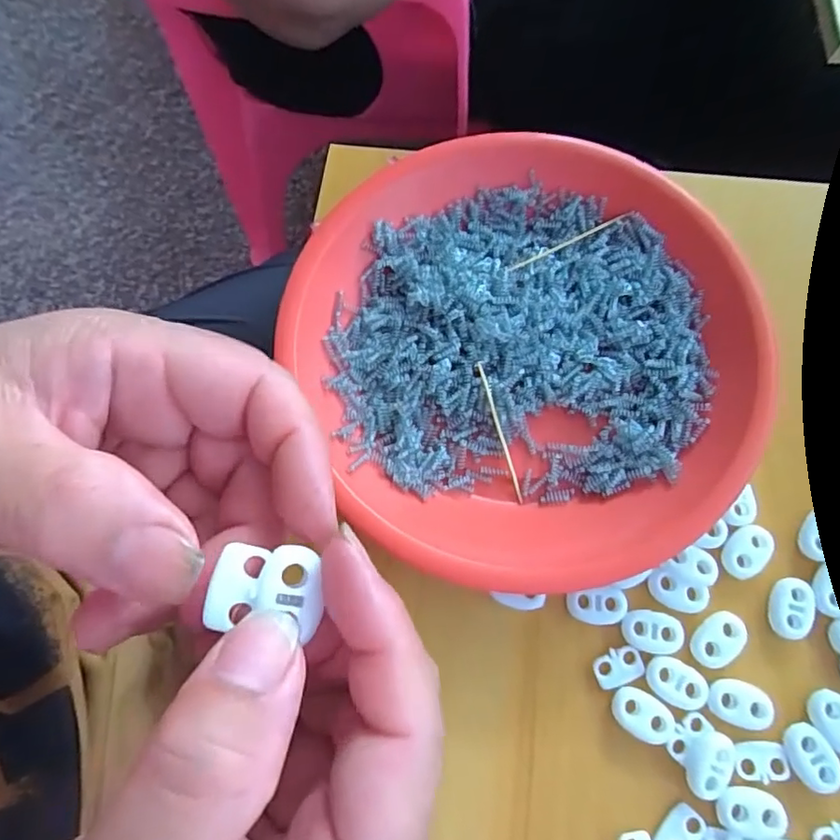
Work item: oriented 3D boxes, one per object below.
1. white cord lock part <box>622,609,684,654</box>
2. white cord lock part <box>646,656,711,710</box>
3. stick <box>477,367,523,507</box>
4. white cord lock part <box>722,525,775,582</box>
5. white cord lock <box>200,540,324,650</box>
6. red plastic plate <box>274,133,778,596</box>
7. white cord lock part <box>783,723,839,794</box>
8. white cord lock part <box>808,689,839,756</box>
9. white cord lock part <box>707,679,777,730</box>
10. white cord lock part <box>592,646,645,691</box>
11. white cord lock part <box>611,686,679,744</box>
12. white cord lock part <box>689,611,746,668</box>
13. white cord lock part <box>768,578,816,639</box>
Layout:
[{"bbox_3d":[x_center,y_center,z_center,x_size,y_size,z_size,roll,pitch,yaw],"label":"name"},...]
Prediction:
[{"bbox_3d":[0.088,0.080,0.217,0.022,0.004,0.015,7,74,3],"label":"white cord lock part"},{"bbox_3d":[0.096,0.097,0.212,0.022,0.004,0.015,27,76,9],"label":"white cord lock part"},{"bbox_3d":[0.034,0.005,0.241,0.004,0.004,0.060,-17,88,-4],"label":"stick"},{"bbox_3d":[0.128,0.051,0.225,0.022,0.004,0.015,-40,77,-10],"label":"white cord lock part"},{"bbox_3d":[-0.033,0.037,0.124,0.023,0.006,0.019,11,74,4],"label":"white cord lock"},{"bbox_3d":[0.045,-0.032,0.241,0.186,0.022,0.187,0,73,1],"label":"red plastic plate"},{"bbox_3d":[0.140,0.121,0.205,0.016,0.004,0.022,-23,74,-6],"label":"white cord lock part"},{"bbox_3d":[0.151,0.110,0.208,0.016,0.005,0.022,-31,75,-8],"label":"white cord lock part"},{"bbox_3d":[0.117,0.104,0.210,0.023,0.004,0.015,16,74,6],"label":"white cord lock part"},{"bbox_3d":[0.075,0.093,0.217,0.018,0.004,0.013,-18,74,-4],"label":"white cord lock part"},{"bbox_3d":[0.082,0.108,0.211,0.023,0.004,0.014,23,75,8],"label":"white cord lock part"},{"bbox_3d":[0.112,0.082,0.216,0.014,0.004,0.023,43,79,12],"label":"white cord lock part"},{"bbox_3d":[0.142,0.072,0.220,0.014,0.005,0.022,11,74,4],"label":"white cord lock part"}]

